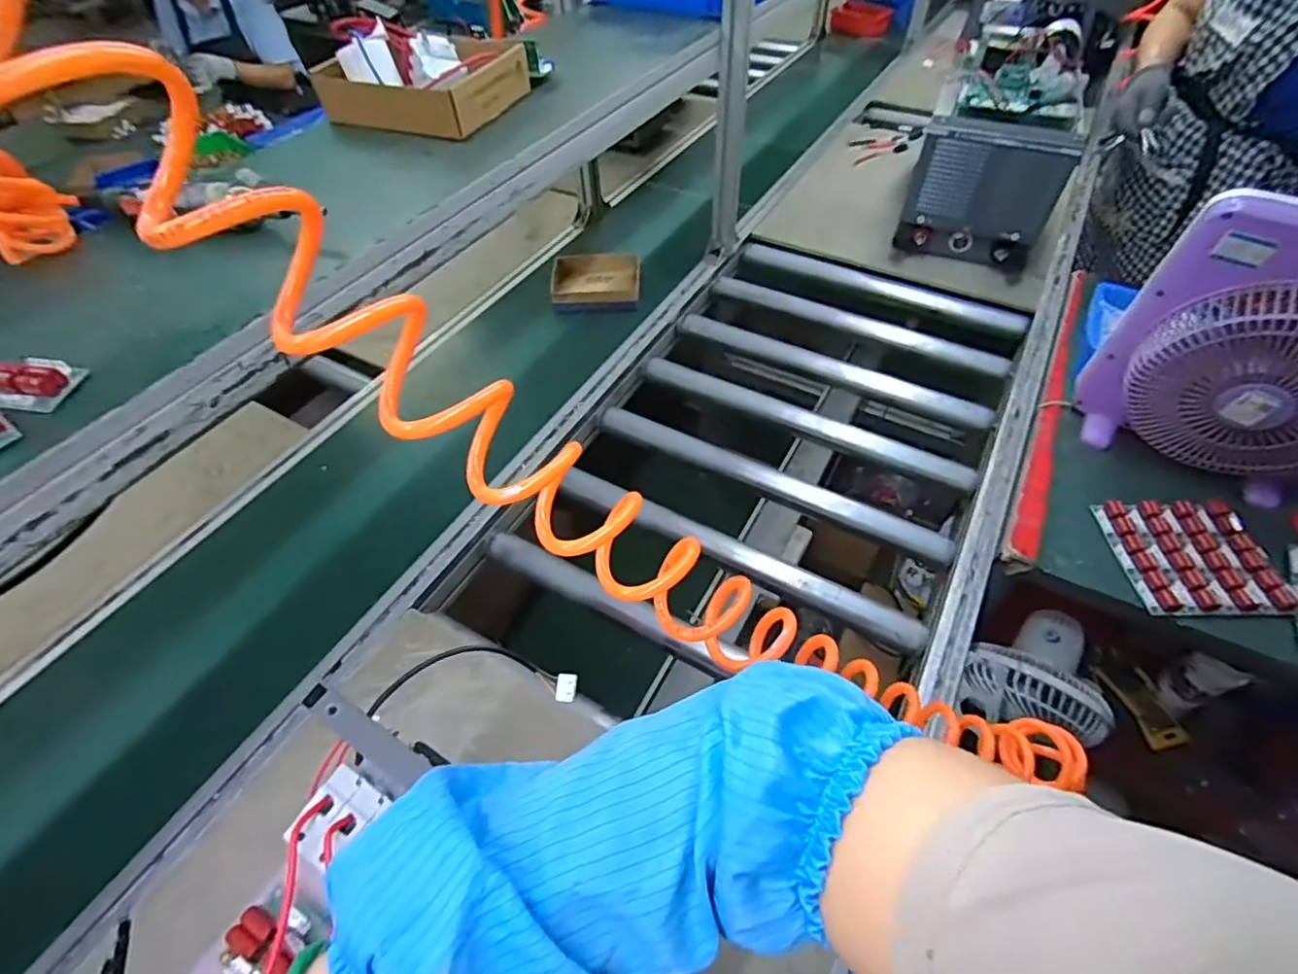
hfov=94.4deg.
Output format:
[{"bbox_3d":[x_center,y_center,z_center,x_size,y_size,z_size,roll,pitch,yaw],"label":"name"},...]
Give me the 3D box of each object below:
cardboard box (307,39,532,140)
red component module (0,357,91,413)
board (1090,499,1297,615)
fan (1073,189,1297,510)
[{"bbox_3d":[-0.294,-0.529,0.785,0.218,0.058,0.183,15,54,13],"label":"cardboard box"},{"bbox_3d":[-0.478,-0.080,0.464,0.050,0.023,0.049,0,52,1],"label":"red component module"},{"bbox_3d":[0.701,0.088,0.778,0.174,0.027,0.163,0,52,2],"label":"board"},{"bbox_3d":[0.770,-0.145,0.751,0.322,0.363,0.096,26,57,20],"label":"fan"}]

